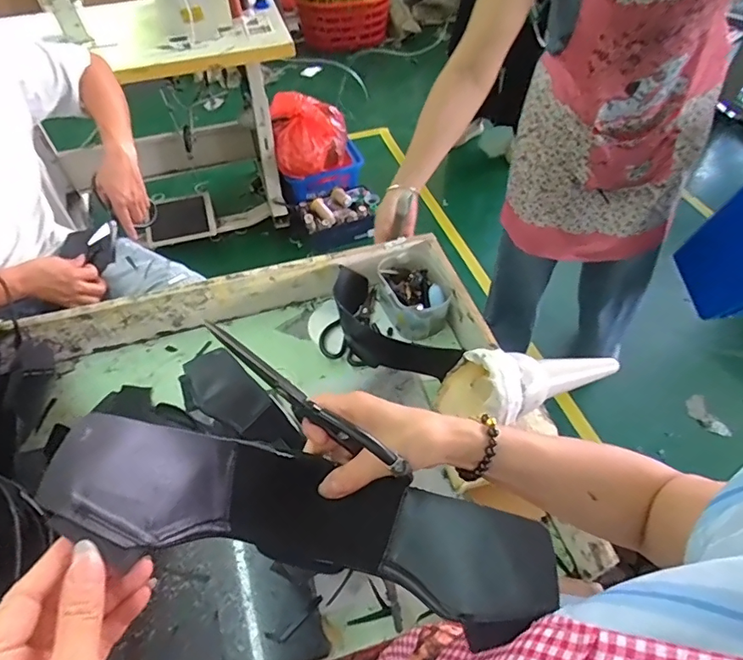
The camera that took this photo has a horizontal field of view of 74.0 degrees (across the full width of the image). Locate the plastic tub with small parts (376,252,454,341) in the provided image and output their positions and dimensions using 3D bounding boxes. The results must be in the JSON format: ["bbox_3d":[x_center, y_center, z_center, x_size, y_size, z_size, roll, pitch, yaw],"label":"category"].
[{"bbox_3d":[0.064,-0.055,0.803,0.091,0.078,0.130,-23,54,-16],"label":"plastic tub with small parts"}]

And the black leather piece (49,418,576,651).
[{"bbox_3d":[-0.040,0.127,0.329,0.299,0.089,0.101,20,52,-7],"label":"black leather piece"}]

